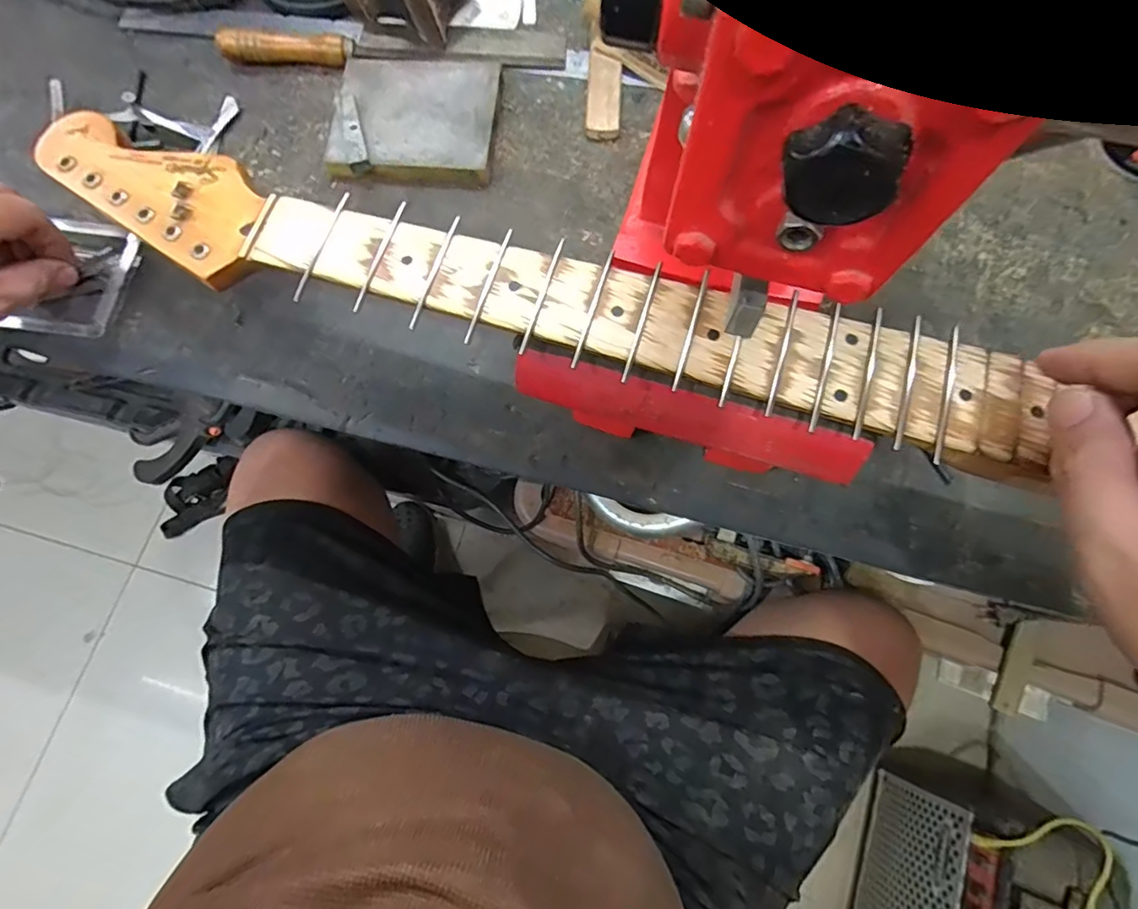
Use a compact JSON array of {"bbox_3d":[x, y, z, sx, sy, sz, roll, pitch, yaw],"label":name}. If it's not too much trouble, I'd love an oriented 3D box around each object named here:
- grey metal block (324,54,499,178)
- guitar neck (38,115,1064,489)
[{"bbox_3d":[-0.112,-0.249,0.405,0.114,0.022,0.100,4,76,3],"label":"grey metal block"},{"bbox_3d":[-0.052,-0.093,0.295,0.555,0.022,0.061,17,77,9],"label":"guitar neck"}]

